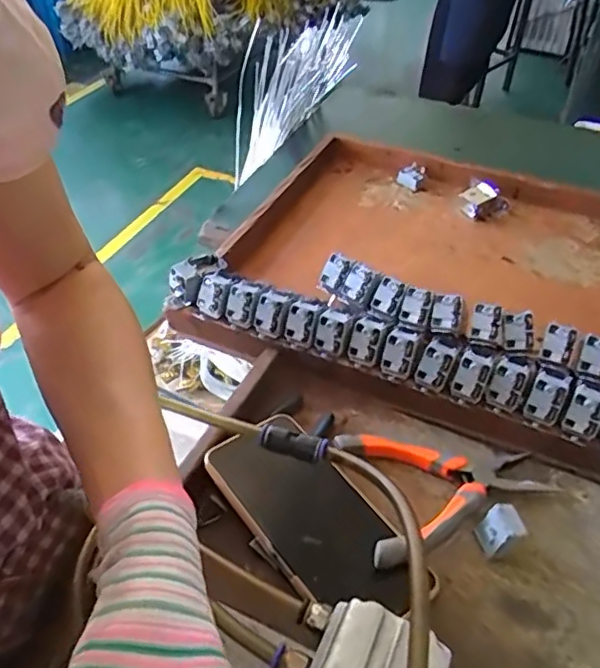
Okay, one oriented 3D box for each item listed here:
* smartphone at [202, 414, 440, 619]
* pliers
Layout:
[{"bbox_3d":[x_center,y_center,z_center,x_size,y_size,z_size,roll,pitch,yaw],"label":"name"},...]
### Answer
[{"bbox_3d":[0.007,0.119,0.395,0.077,0.011,0.159,-18,46,-32],"label":"smartphone"},{"bbox_3d":[0.105,0.105,0.420,0.140,0.024,0.100,-8,44,-10],"label":"pliers"}]

